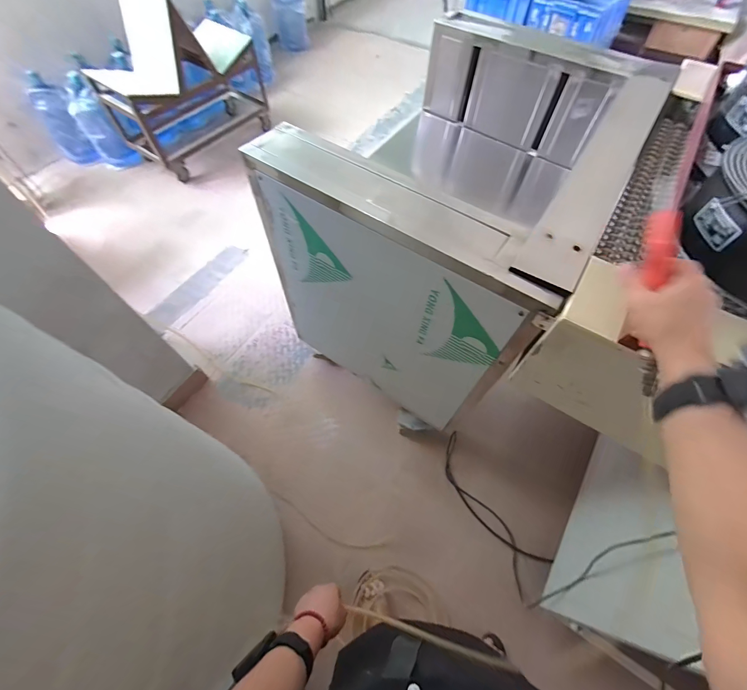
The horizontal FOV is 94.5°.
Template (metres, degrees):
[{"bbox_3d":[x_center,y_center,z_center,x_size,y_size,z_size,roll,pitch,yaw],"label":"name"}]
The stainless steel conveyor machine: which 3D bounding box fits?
[{"bbox_3d":[0.235,-0.353,1.186,0.742,0.862,0.914,31,64,16],"label":"stainless steel conveyor machine"}]

